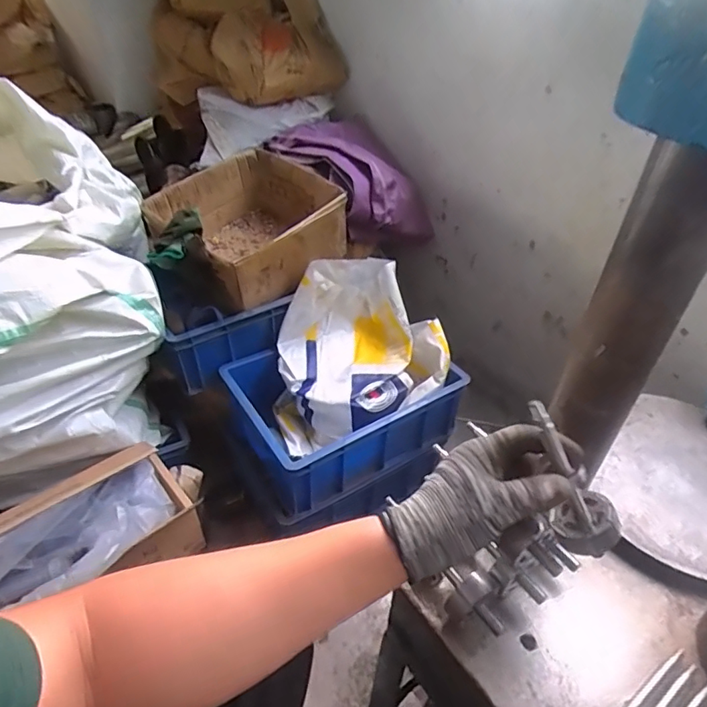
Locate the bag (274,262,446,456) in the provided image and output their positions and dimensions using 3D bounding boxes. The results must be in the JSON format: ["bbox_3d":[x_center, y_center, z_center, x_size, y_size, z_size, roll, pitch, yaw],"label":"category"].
[{"bbox_3d":[0.003,-0.002,1.020,0.322,0.246,0.274,-9,41,-15],"label":"bag"}]

